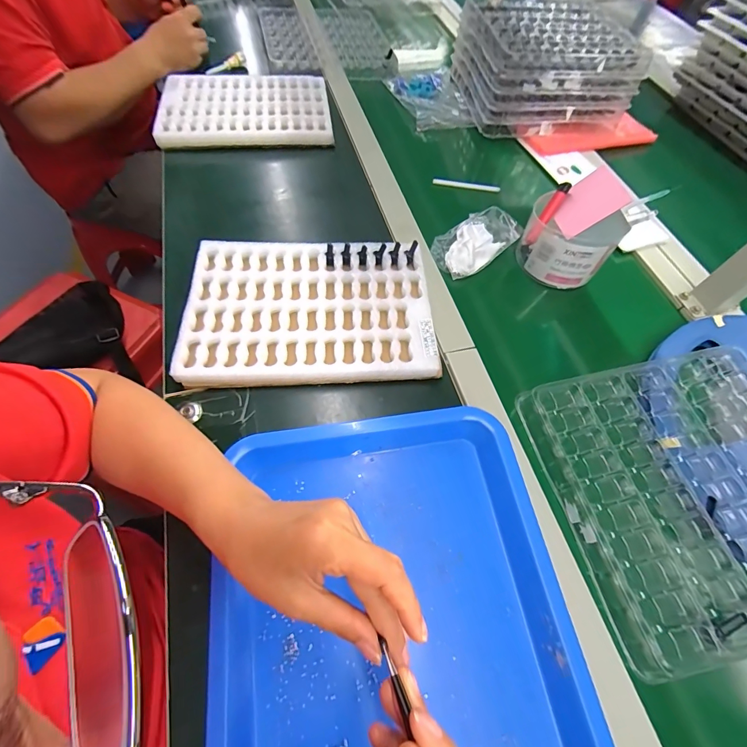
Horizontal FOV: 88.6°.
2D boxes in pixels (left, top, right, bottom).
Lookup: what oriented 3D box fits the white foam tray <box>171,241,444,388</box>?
[{"bbox_3d":[-0.073,-0.075,0.447,0.272,0.028,0.189,-3,61,-4],"label":"white foam tray"}]

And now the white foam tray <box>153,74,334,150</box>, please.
[{"bbox_3d":[-0.215,-0.453,0.660,0.274,0.033,0.190,-5,61,-8],"label":"white foam tray"}]

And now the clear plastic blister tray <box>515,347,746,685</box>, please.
[{"bbox_3d":[0.309,0.102,0.362,0.256,0.028,0.253,-10,61,-10],"label":"clear plastic blister tray"}]

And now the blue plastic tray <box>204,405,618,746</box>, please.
[{"bbox_3d":[0.014,0.193,0.293,0.272,0.034,0.322,-8,62,-7],"label":"blue plastic tray"}]

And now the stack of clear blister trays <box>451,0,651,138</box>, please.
[{"bbox_3d":[0.304,-0.568,0.706,0.257,0.108,0.256,-7,61,-9],"label":"stack of clear blister trays"}]

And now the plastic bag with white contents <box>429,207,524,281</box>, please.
[{"bbox_3d":[0.139,-0.183,0.527,0.123,0.029,0.070,-33,68,-21],"label":"plastic bag with white contents"}]

